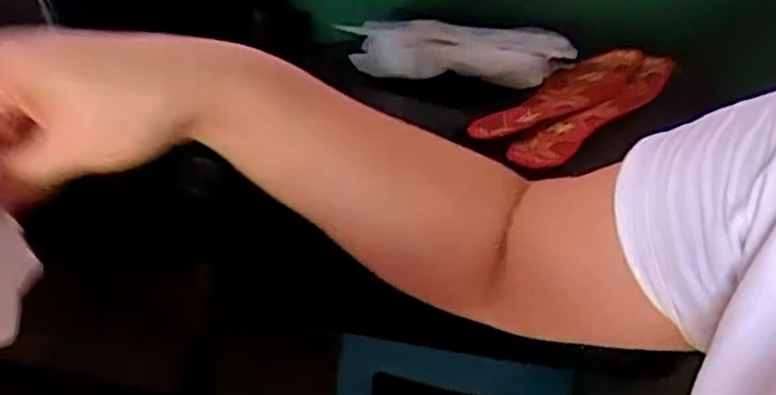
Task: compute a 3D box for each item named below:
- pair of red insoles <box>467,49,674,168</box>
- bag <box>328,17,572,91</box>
[{"bbox_3d":[0.199,-0.102,0.733,0.264,0.018,0.097,-31,41,-33],"label":"pair of red insoles"},{"bbox_3d":[0.075,-0.165,0.803,0.262,0.047,0.082,7,35,18],"label":"bag"}]

